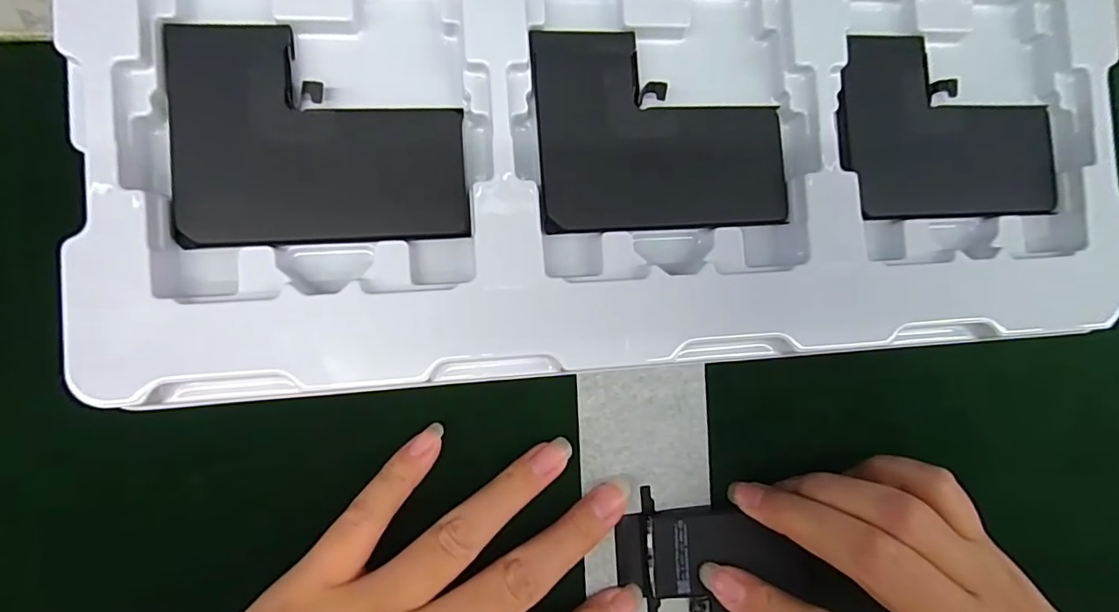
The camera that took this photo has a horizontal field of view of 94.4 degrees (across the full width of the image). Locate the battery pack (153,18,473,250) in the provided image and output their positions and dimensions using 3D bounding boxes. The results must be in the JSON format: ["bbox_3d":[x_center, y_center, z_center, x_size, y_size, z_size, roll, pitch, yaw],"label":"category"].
[{"bbox_3d":[-0.067,-0.048,0.148,0.077,0.010,0.060,-5,88,-9],"label":"battery pack"}]

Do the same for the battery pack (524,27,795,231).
[{"bbox_3d":[0.032,-0.054,0.160,0.077,0.004,0.059,-4,88,-9],"label":"battery pack"}]

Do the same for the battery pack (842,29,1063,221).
[{"bbox_3d":[0.128,-0.060,0.173,0.082,0.011,0.062,-4,89,-8],"label":"battery pack"}]

